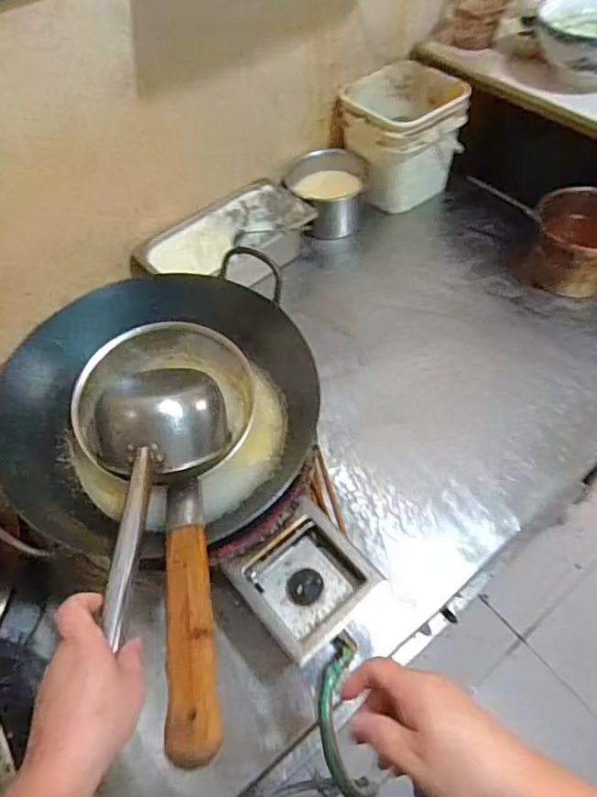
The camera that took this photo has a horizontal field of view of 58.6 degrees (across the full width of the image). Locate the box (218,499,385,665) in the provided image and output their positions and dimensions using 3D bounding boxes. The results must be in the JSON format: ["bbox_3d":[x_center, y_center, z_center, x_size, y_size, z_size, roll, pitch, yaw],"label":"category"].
[{"bbox_3d":[0.007,0.210,0.620,0.132,0.043,0.138,-37,61,-19],"label":"box"}]

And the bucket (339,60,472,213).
[{"bbox_3d":[0.208,-0.547,1.133,0.213,0.203,0.217,-25,58,-13],"label":"bucket"}]

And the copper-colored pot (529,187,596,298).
[{"bbox_3d":[0.509,-0.281,0.962,0.172,0.130,0.143,24,61,19],"label":"copper-colored pot"}]

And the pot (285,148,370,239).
[{"bbox_3d":[0.062,-0.427,1.125,0.169,0.120,0.139,-2,56,3],"label":"pot"}]

